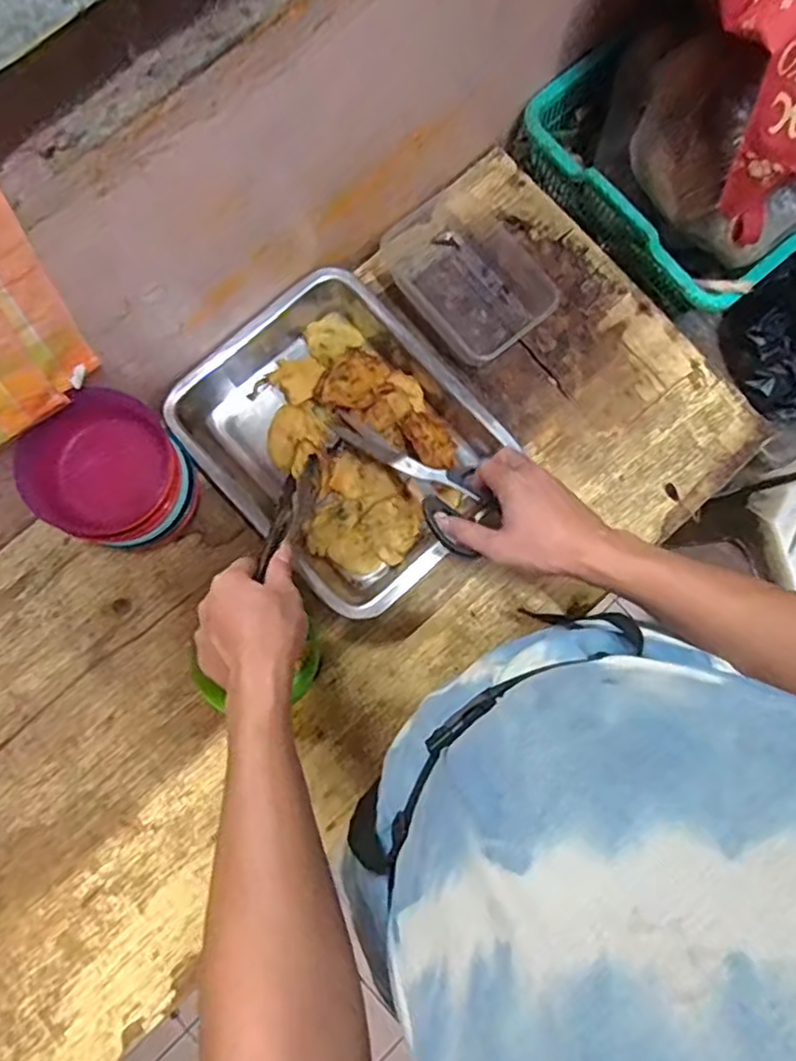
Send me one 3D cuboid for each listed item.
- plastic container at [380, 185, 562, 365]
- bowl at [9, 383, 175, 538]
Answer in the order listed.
[{"bbox_3d":[0.074,-0.275,0.714,0.126,0.029,0.176,-36,87,2],"label":"plastic container"},{"bbox_3d":[-0.251,-0.057,0.565,0.114,0.053,0.106,-7,104,-29],"label":"bowl"}]

